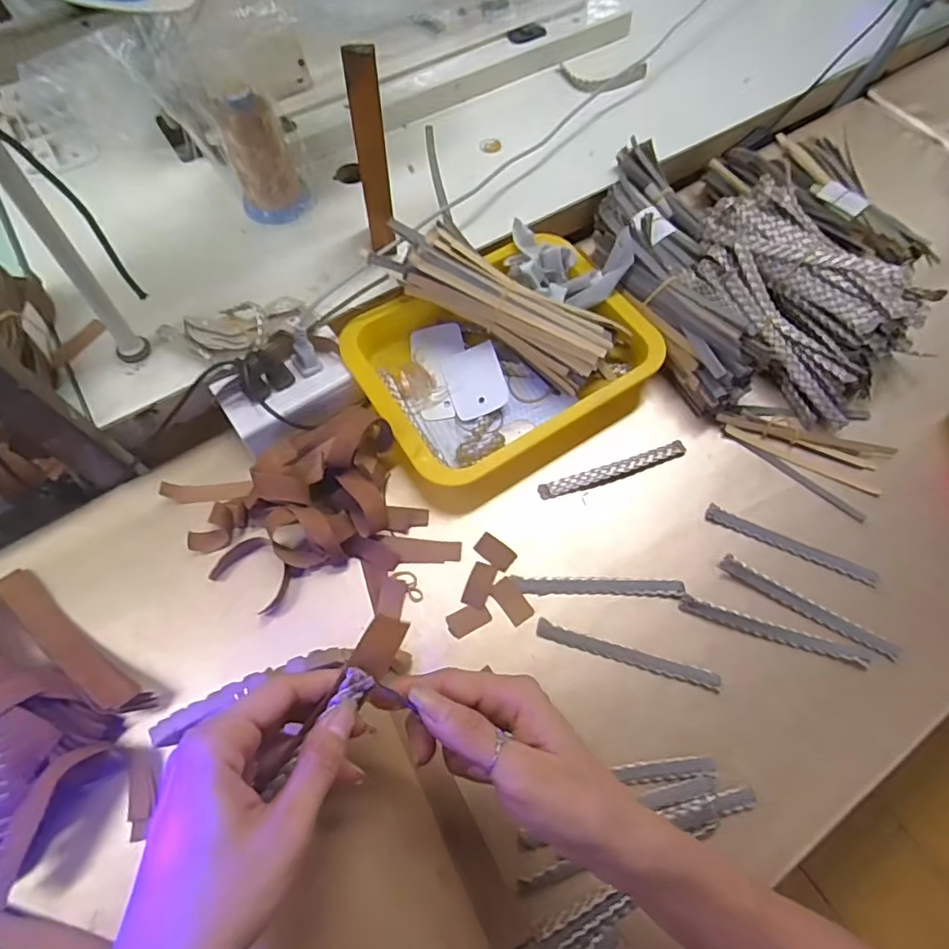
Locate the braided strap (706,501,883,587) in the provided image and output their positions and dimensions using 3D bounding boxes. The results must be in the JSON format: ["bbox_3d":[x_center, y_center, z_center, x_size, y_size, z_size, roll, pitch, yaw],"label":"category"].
[{"bbox_3d":[0.266,0.059,0.467,0.140,0.007,0.014,24,67,10],"label":"braided strap"}]

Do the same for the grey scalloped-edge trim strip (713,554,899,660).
[{"bbox_3d":[0.267,0.106,0.444,0.142,0.005,0.015,30,68,12],"label":"grey scalloped-edge trim strip"}]

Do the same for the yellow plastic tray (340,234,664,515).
[{"bbox_3d":[0.026,-0.109,0.516,0.261,0.037,0.213,-29,69,-14],"label":"yellow plastic tray"}]

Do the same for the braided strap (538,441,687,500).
[{"bbox_3d":[0.125,-0.004,0.493,0.139,0.008,0.016,-18,67,-9],"label":"braided strap"}]

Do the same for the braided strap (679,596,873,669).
[{"bbox_3d":[0.234,0.123,0.433,0.143,0.004,0.014,17,66,7],"label":"braided strap"}]

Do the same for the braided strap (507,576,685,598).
[{"bbox_3d":[0.100,0.091,0.449,0.136,0.006,0.014,2,65,0],"label":"braided strap"}]

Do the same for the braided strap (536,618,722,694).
[{"bbox_3d":[0.117,0.140,0.428,0.140,0.006,0.012,17,66,7],"label":"braided strap"}]

